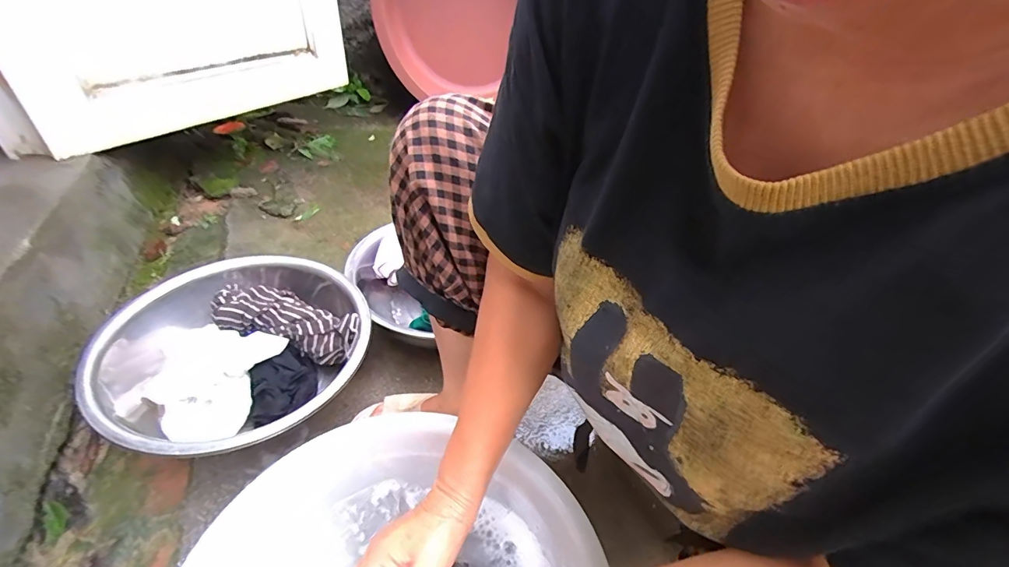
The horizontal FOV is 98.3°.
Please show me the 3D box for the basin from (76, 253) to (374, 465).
[{"bbox_3d":[-0.419,0.124,0.712,0.371,0.148,0.377,4,41,-3],"label":"basin"}]

